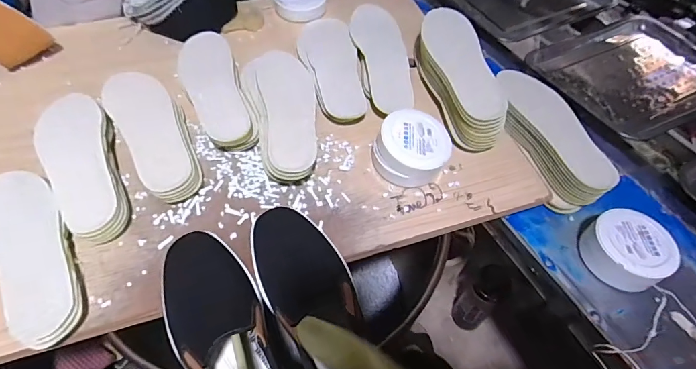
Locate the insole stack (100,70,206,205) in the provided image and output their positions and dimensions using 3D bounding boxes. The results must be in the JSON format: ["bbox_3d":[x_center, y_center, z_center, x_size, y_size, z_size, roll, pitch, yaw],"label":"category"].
[{"bbox_3d":[-0.274,-0.075,0.567,0.086,0.041,0.237,-28,60,-22],"label":"insole stack"}]

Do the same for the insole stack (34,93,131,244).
[{"bbox_3d":[-0.354,-0.032,0.529,0.084,0.045,0.239,-23,58,-19],"label":"insole stack"}]

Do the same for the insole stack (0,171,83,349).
[{"bbox_3d":[-0.372,0.071,0.462,0.082,0.027,0.238,-30,60,-23],"label":"insole stack"}]

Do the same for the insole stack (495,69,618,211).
[{"bbox_3d":[0.319,-0.080,0.646,0.090,0.061,0.258,-11,55,-11],"label":"insole stack"}]

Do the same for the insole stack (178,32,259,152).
[{"bbox_3d":[-0.206,-0.147,0.614,0.084,0.040,0.239,-18,57,-16],"label":"insole stack"}]

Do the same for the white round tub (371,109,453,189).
[{"bbox_3d":[0.091,-0.050,0.563,0.099,0.062,0.097,1,54,-2],"label":"white round tub"}]

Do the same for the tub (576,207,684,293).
[{"bbox_3d":[0.376,0.083,0.529,0.104,0.055,0.100,1,54,-2],"label":"tub"}]

